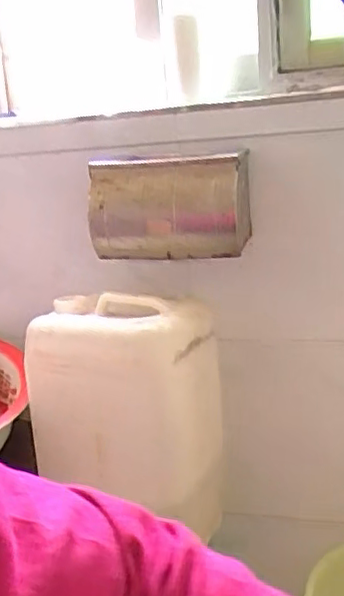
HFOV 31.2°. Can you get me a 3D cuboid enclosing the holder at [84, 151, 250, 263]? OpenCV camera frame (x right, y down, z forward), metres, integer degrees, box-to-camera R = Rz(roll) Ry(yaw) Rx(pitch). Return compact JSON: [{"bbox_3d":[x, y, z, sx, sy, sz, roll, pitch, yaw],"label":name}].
[{"bbox_3d":[-0.001,-0.131,0.876,0.210,0.131,0.137,-1,14,16],"label":"holder"}]

